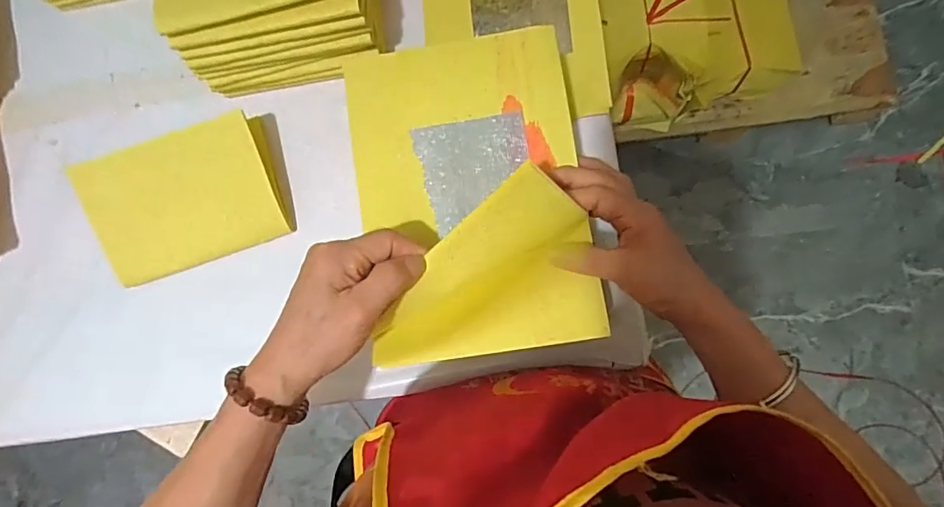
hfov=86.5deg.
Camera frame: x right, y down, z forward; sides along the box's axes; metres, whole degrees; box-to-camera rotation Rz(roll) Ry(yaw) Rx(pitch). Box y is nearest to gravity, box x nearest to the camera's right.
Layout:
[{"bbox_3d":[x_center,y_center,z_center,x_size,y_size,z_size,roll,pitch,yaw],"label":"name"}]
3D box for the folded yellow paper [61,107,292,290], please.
[{"bbox_3d":[-0.253,-0.045,0.434,0.158,0.055,0.105,-20,82,2],"label":"folded yellow paper"}]

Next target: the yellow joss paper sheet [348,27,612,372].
[{"bbox_3d":[-0.003,-0.047,0.329,0.153,0.066,0.221,-9,82,3],"label":"yellow joss paper sheet"}]

